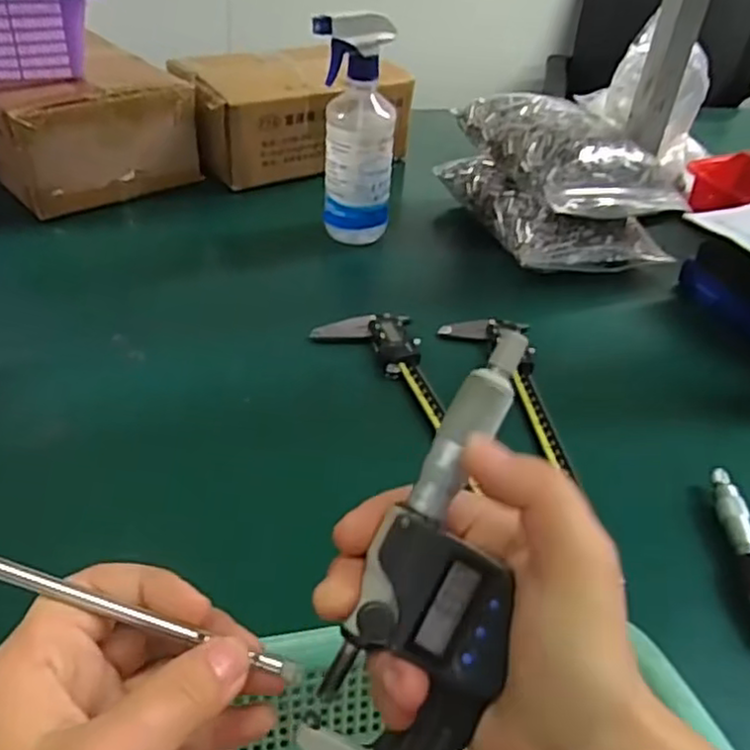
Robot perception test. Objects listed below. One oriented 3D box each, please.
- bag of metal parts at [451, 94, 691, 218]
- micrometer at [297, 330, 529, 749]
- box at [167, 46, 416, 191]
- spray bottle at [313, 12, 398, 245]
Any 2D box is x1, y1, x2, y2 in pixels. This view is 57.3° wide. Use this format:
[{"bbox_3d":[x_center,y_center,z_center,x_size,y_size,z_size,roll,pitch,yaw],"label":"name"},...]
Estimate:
[{"bbox_3d":[0.213,-0.247,0.736,0.164,0.062,0.228,-7,39,-16],"label":"bag of metal parts"},{"bbox_3d":[0.020,0.062,0.222,0.052,0.155,0.018,13,-6,9],"label":"micrometer"},{"bbox_3d":[-0.098,-0.336,0.876,0.273,0.108,0.159,-13,42,-23],"label":"box"},{"bbox_3d":[-0.020,-0.233,0.689,0.077,0.222,0.057,9,38,4],"label":"spray bottle"}]

